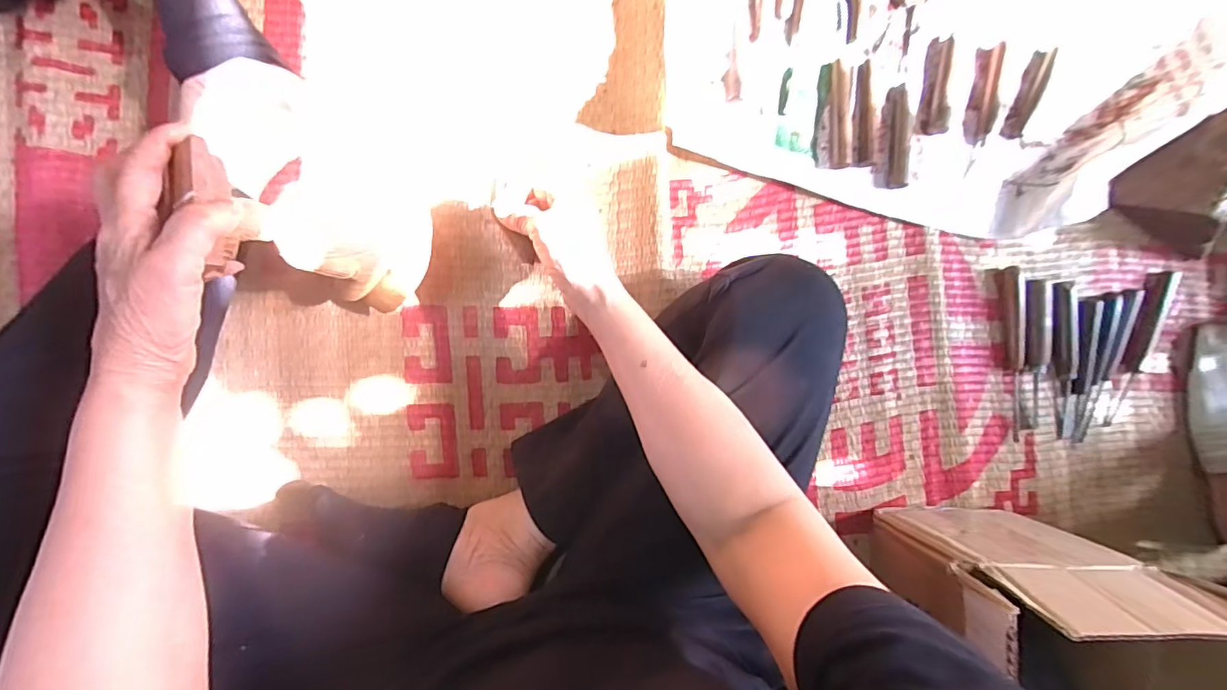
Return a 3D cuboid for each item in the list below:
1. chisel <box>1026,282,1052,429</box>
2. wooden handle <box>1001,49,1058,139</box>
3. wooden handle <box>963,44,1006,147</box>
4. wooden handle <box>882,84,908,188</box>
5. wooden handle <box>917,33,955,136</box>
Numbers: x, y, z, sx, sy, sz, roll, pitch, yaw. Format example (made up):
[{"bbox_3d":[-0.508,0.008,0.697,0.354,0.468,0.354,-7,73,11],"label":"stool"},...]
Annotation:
[{"bbox_3d":[0.459,0.010,0.568,0.026,0.015,0.160,-4,92,-8],"label":"chisel"},{"bbox_3d":[0.428,-0.259,0.543,0.025,0.014,0.090,19,89,-8],"label":"wooden handle"},{"bbox_3d":[0.391,-0.262,0.553,0.030,0.018,0.094,7,91,-8],"label":"wooden handle"},{"bbox_3d":[0.293,-0.216,0.547,0.022,0.015,0.102,-2,92,-8],"label":"wooden handle"},{"bbox_3d":[0.338,-0.268,0.547,0.028,0.012,0.098,7,91,-8],"label":"wooden handle"}]

